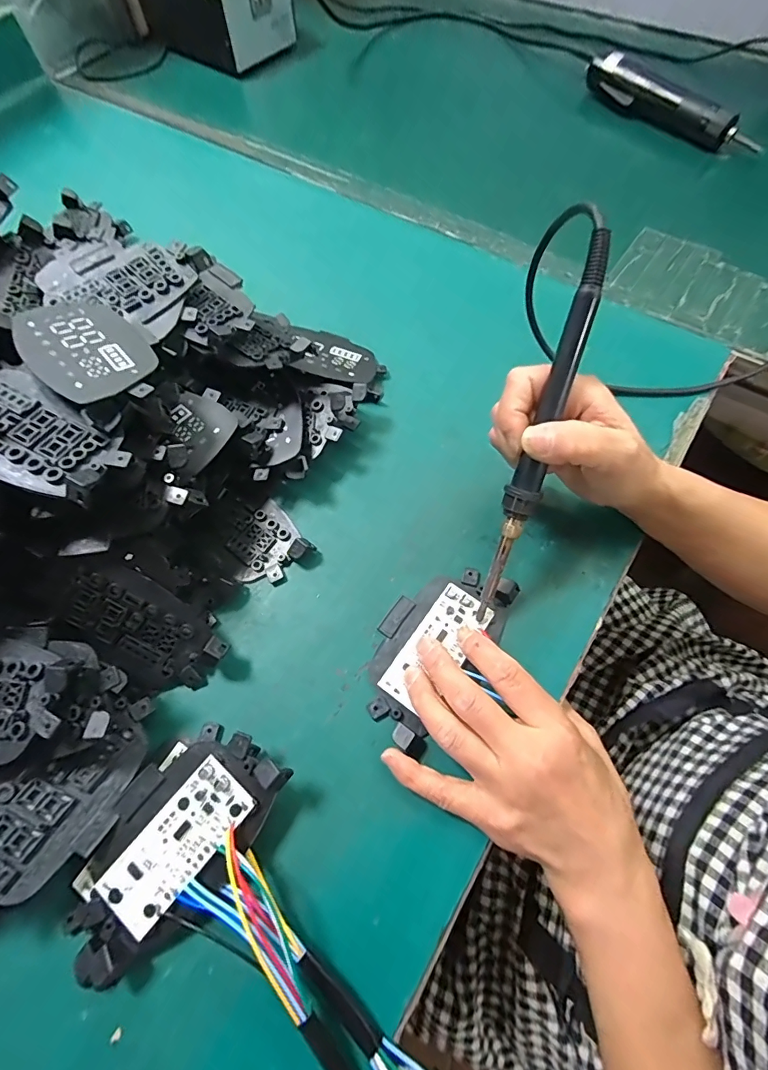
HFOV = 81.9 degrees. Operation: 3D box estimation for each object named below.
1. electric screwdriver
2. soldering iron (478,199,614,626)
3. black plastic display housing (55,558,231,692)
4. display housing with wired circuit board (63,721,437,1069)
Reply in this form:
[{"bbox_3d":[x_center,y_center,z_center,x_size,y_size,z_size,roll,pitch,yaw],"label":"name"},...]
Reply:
[{"bbox_3d":[0.339,-0.519,0.530,0.031,0.037,0.234,-39,71,-14],"label":"electric screwdriver"},{"bbox_3d":[0.085,-0.049,0.246,0.017,0.017,0.218,15,108,7],"label":"soldering iron"},{"bbox_3d":[-0.146,0.059,0.266,0.092,0.013,0.054,38,89,-10],"label":"black plastic display housing"},{"bbox_3d":[-0.047,0.197,0.216,0.215,0.034,0.116,30,69,13],"label":"display housing with wired circuit board"}]

